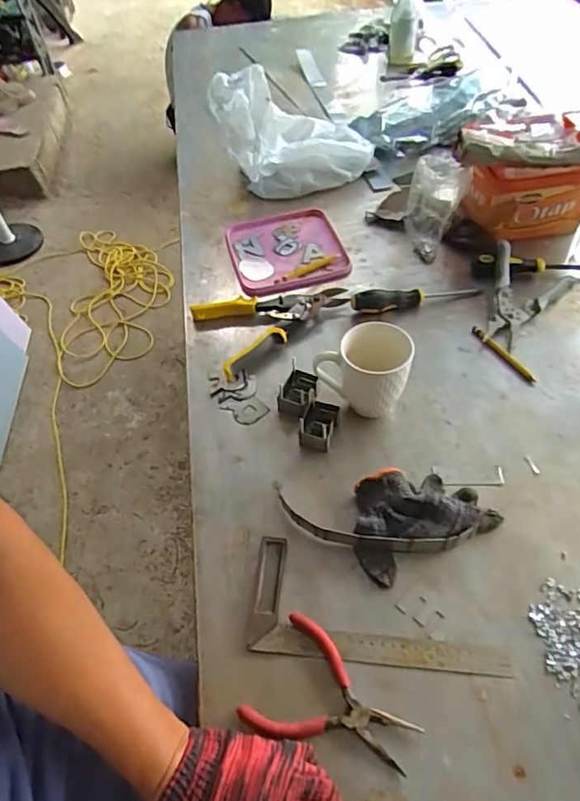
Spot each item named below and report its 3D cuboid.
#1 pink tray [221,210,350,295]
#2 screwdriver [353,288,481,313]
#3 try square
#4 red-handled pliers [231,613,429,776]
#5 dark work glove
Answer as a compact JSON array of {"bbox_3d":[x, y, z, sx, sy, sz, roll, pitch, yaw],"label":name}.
[{"bbox_3d":[-0.005,-0.254,0.879,0.184,0.028,0.179,-12,53,-5],"label":"pink tray"},{"bbox_3d":[0.189,-0.161,0.780,0.196,0.030,0.031,-9,52,-3],"label":"screwdriver"},{"bbox_3d":[0.086,0.204,0.521,0.247,0.009,0.112,3,53,7],"label":"try square"},{"bbox_3d":[0.039,0.275,0.464,0.143,0.014,0.101,26,59,22],"label":"red-handled pliers"},{"bbox_3d":[0.136,0.119,0.567,0.157,0.039,0.109,-24,55,-14],"label":"dark work glove"}]

